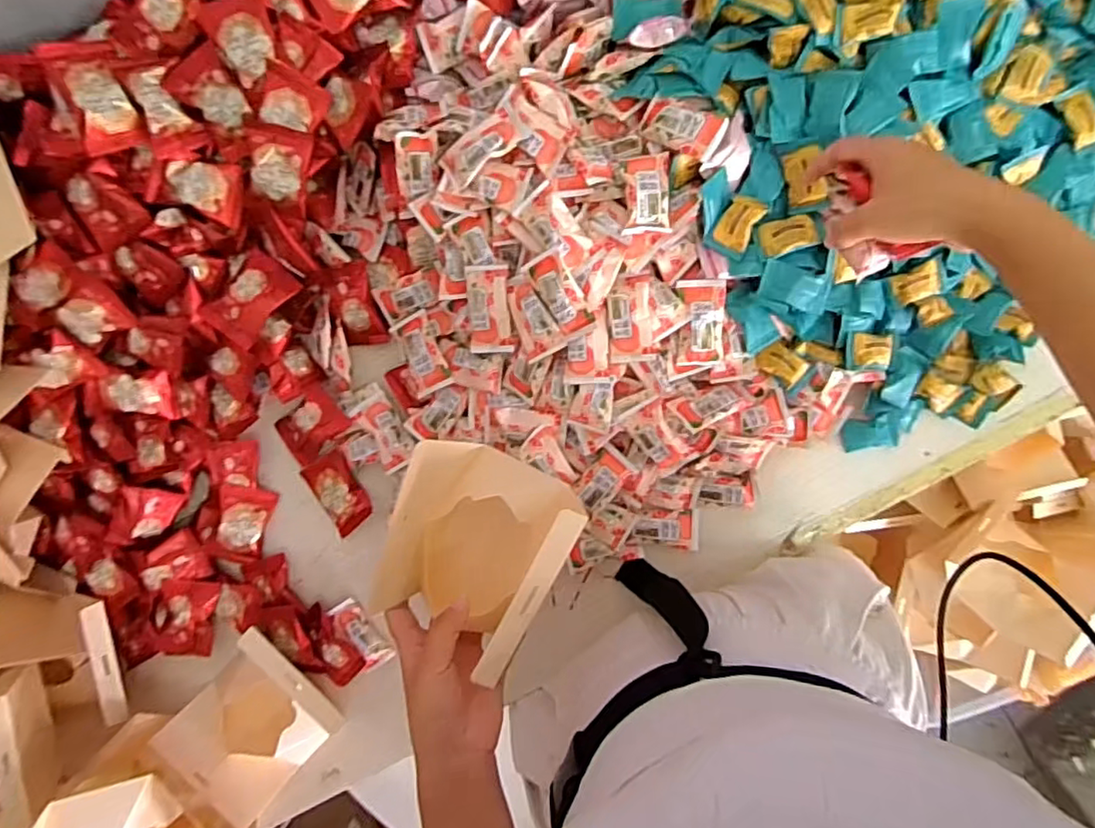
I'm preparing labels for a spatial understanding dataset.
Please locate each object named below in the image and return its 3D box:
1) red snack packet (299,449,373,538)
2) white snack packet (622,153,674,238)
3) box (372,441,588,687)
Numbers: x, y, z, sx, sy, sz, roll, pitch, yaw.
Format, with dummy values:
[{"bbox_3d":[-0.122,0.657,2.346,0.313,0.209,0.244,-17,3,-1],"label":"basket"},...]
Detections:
[{"bbox_3d":[-0.206,0.079,0.612,0.047,0.015,0.077,-31,90,6],"label":"red snack packet"},{"bbox_3d":[0.080,-0.176,0.492,0.036,0.011,0.061,-1,93,5],"label":"white snack packet"},{"bbox_3d":[-0.048,0.093,0.430,0.112,0.092,0.123,22,95,4],"label":"box"}]

